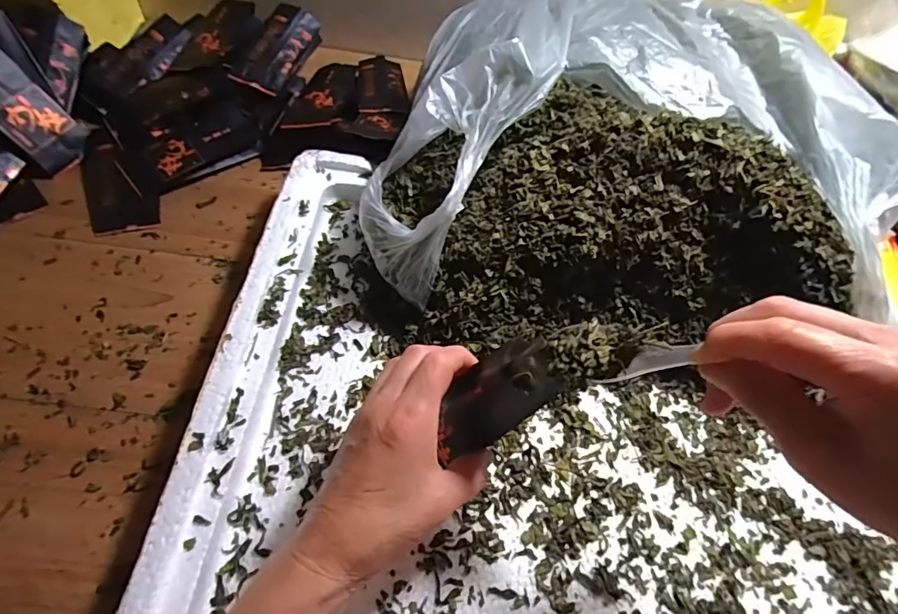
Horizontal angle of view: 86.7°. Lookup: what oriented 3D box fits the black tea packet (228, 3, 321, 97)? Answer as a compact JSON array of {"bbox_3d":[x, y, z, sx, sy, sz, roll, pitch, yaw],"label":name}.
[{"bbox_3d":[-0.194,-0.291,0.542,0.057,0.020,0.127,24,68,-13],"label":"black tea packet"}]

